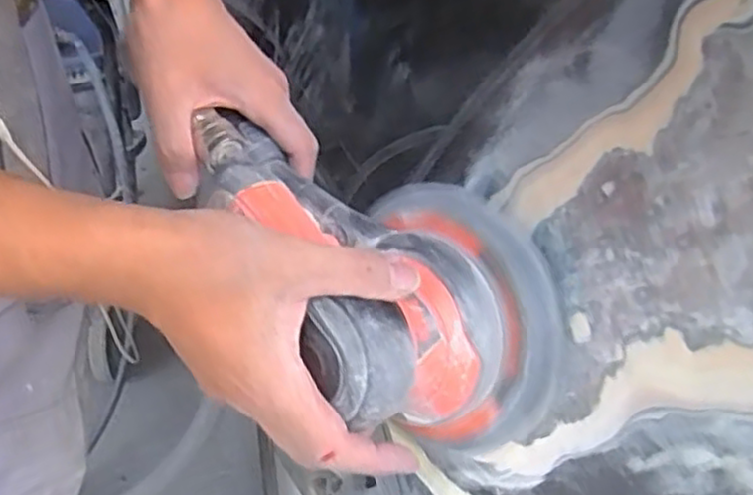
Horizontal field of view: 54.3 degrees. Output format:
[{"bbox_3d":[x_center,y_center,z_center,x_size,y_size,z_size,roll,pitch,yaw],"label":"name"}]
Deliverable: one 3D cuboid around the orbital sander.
[{"bbox_3d":[-0.010,0.023,0.392,0.115,0.117,0.192,-18,39,-34],"label":"orbital sander"}]

